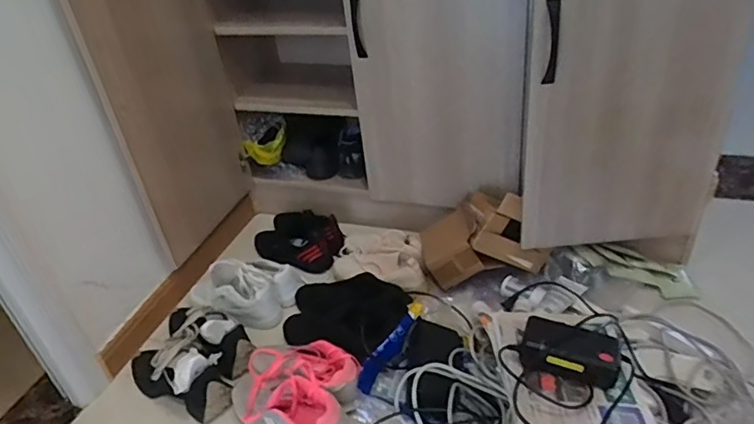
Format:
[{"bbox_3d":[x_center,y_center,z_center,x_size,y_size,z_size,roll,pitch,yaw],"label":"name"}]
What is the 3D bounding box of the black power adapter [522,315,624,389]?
[{"bbox_3d":[0.322,0.232,0.907,0.154,0.042,0.088,9,37,22],"label":"black power adapter"}]

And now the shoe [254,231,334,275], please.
[{"bbox_3d":[-0.239,0.092,1.423,0.262,0.067,0.095,21,43,35],"label":"shoe"}]

